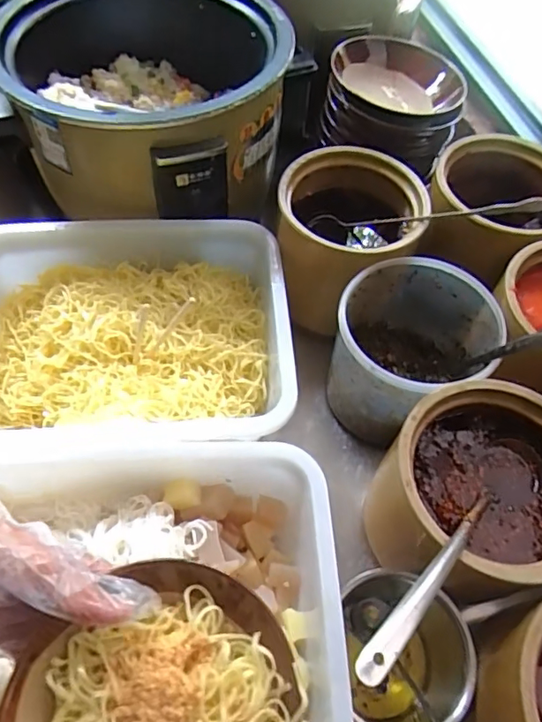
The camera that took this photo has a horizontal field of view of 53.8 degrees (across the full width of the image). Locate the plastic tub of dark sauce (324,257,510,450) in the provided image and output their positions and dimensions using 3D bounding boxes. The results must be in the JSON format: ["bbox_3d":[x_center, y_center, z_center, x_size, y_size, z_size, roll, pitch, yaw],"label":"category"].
[{"bbox_3d":[0.146,-0.015,0.563,0.147,0.143,0.174,40,65,19],"label":"plastic tub of dark sauce"}]

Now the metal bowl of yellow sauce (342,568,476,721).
[{"bbox_3d":[0.116,0.243,0.445,0.100,0.107,0.113,-1,59,-3],"label":"metal bowl of yellow sauce"}]

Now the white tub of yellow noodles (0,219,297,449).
[{"bbox_3d":[-0.164,-0.017,0.561,0.364,0.094,0.263,-4,60,-5],"label":"white tub of yellow noodles"}]

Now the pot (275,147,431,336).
[{"bbox_3d":[0.082,-0.136,0.619,0.146,0.144,0.151,1,59,-2],"label":"pot"}]

